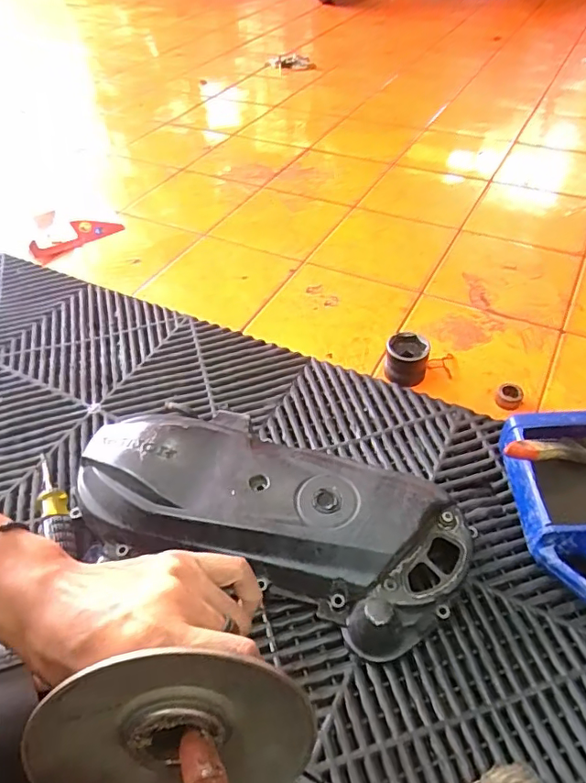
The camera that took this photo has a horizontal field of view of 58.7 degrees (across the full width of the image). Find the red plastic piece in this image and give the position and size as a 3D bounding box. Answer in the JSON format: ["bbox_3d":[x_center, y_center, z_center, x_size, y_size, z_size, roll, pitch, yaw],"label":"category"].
[{"bbox_3d":[-0.389,-0.278,0.929,0.155,0.023,0.066,-33,54,-24],"label":"red plastic piece"}]

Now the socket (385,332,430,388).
[{"bbox_3d":[0.142,-0.040,0.652,0.050,0.048,0.047,-2,47,2],"label":"socket"}]

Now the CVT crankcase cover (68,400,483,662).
[{"bbox_3d":[-0.028,0.112,0.503,0.376,0.078,0.163,14,50,15],"label":"CVT crankcase cover"}]

